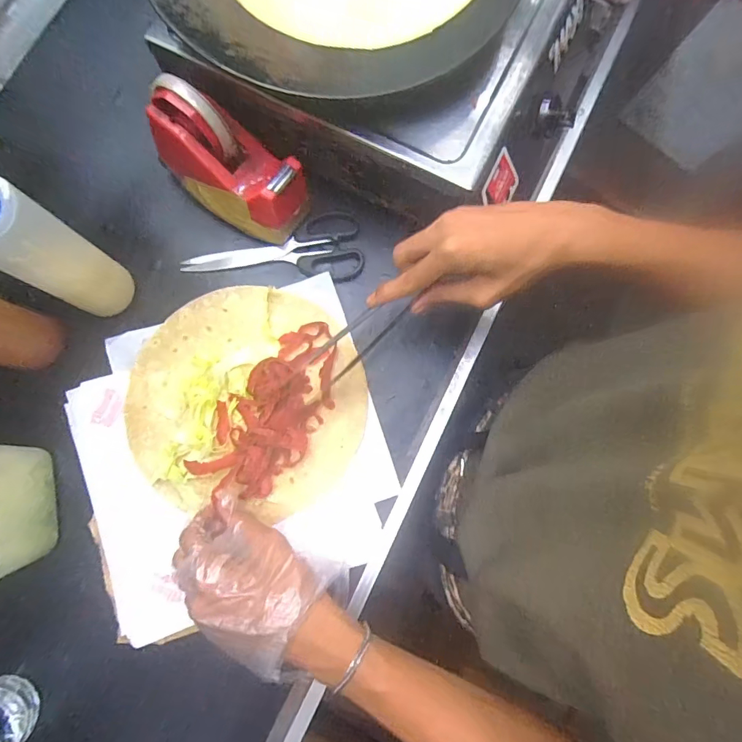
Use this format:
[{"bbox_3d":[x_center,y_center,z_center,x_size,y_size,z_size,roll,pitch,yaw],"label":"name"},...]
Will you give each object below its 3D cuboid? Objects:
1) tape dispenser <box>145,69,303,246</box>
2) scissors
[{"bbox_3d":[-0.143,-0.208,0.458,0.158,0.124,0.073,36,81,4],"label":"tape dispenser"},{"bbox_3d":[-0.109,-0.129,0.496,0.196,0.018,0.071,-9,81,-3],"label":"scissors"}]

